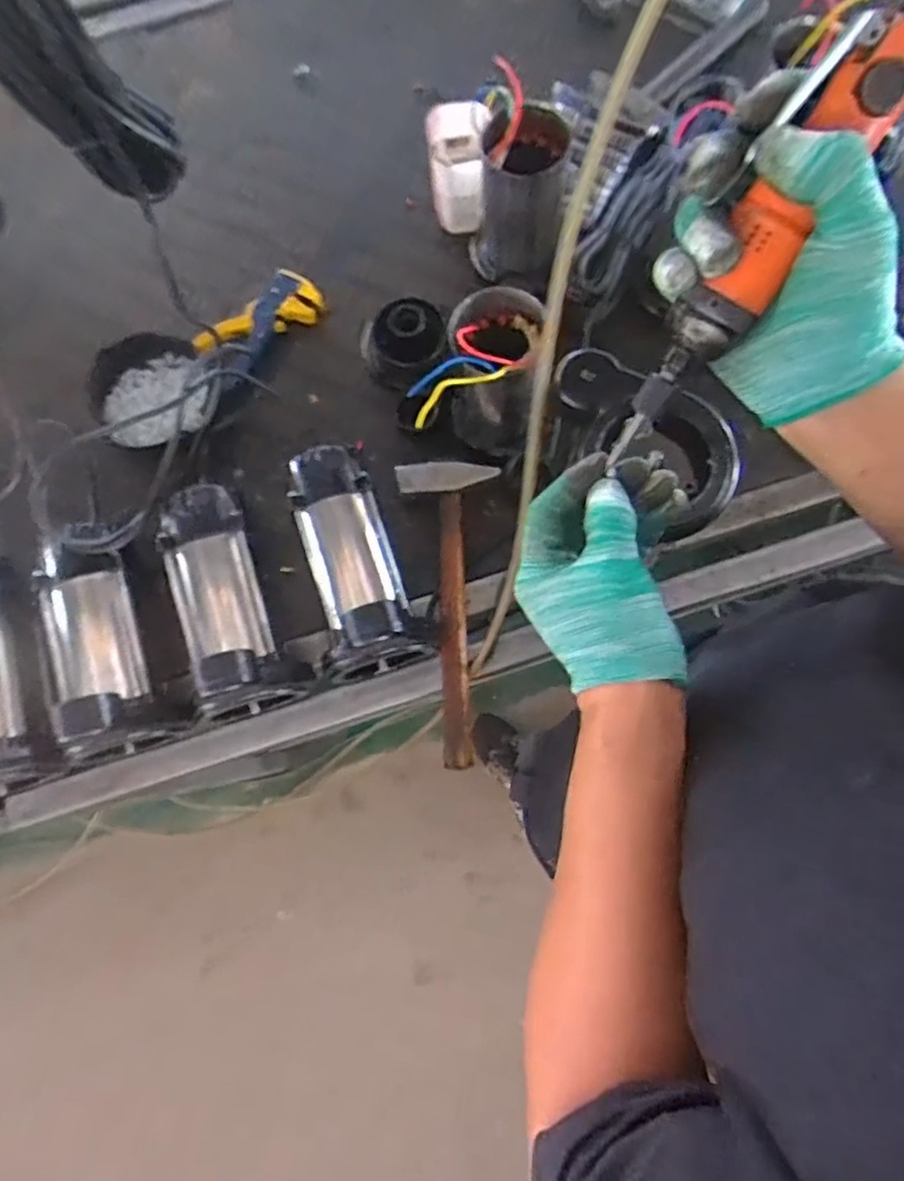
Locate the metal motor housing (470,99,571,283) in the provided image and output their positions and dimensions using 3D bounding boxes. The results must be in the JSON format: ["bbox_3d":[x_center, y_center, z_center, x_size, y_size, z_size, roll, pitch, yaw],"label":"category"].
[{"bbox_3d":[0.069,-0.421,0.715,0.092,0.144,0.108,3,77,2],"label":"metal motor housing"}]

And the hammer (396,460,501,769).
[{"bbox_3d":[0.002,0.018,0.693,0.105,0.030,0.332,-3,77,1],"label":"hammer"}]

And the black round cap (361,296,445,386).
[{"bbox_3d":[-0.055,-0.281,0.756,0.096,0.067,0.087,-8,77,0],"label":"black round cap"}]

